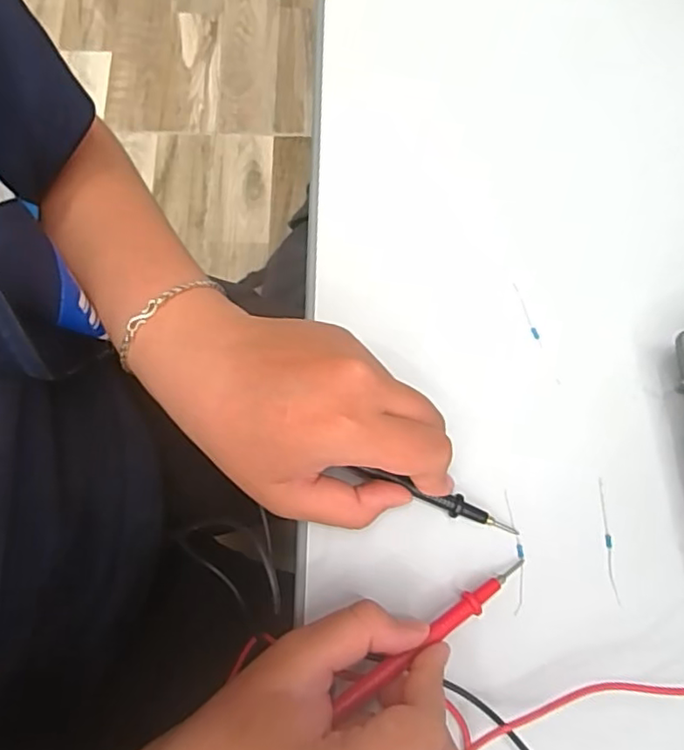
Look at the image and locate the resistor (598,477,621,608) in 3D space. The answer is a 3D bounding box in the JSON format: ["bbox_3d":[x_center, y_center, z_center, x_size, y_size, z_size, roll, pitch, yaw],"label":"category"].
[{"bbox_3d":[0.126,0.078,0.277,0.004,0.004,0.058,-2,77,-2],"label":"resistor"}]

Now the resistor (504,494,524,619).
[{"bbox_3d":[0.082,0.082,0.276,0.006,0.004,0.055,-2,77,-2],"label":"resistor"}]

